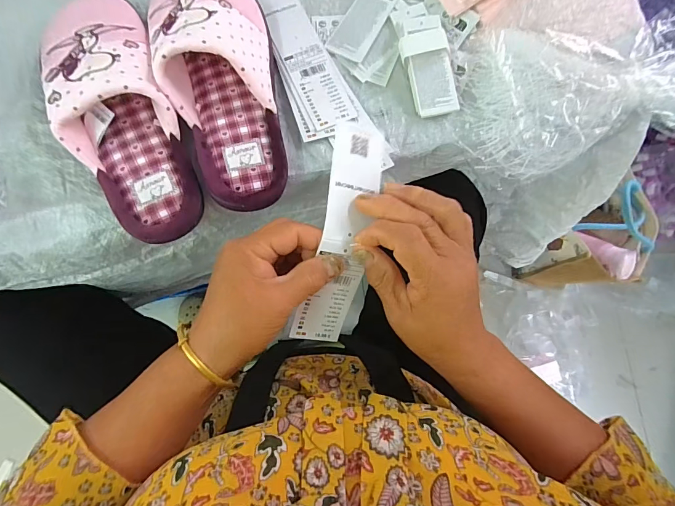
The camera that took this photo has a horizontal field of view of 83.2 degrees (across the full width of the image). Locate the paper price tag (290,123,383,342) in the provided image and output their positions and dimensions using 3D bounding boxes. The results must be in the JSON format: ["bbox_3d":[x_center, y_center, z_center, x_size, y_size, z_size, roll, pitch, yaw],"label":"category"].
[{"bbox_3d":[0.002,-0.011,0.309,0.045,0.036,0.180,11,102,-2],"label":"paper price tag"}]

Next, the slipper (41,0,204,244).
[{"bbox_3d":[-0.192,-0.127,0.337,0.089,0.071,0.243,-18,83,-6],"label":"slipper"}]

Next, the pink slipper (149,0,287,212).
[{"bbox_3d":[-0.102,-0.155,0.340,0.098,0.077,0.234,-15,83,-6],"label":"pink slipper"}]

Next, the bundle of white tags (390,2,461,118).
[{"bbox_3d":[0.086,-0.196,0.378,0.046,0.020,0.121,-10,83,-5],"label":"bundle of white tags"}]

